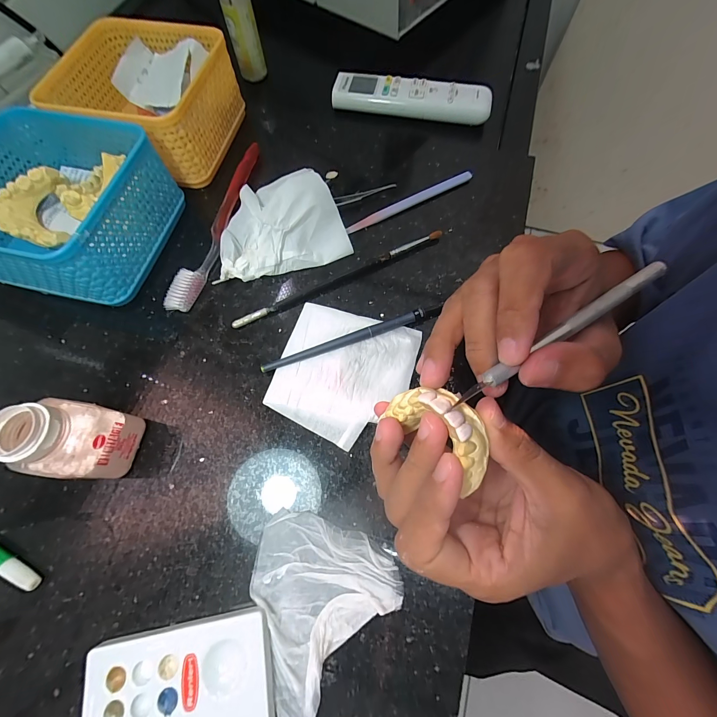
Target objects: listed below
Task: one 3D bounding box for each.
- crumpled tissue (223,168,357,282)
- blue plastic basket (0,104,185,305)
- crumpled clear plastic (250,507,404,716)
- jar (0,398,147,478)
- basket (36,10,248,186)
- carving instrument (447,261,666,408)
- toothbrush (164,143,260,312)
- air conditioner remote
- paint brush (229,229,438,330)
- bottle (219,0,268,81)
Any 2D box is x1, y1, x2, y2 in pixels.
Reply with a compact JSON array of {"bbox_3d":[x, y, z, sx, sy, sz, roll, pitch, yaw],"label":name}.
[{"bbox_3d":[-0.069,-0.114,0.261,0.103,0.036,0.082,-20,70,-7],"label":"crumpled tissue"},{"bbox_3d":[-0.233,-0.119,0.251,0.126,0.065,0.127,13,70,6],"label":"blue plastic basket"},{"bbox_3d":[-0.029,0.136,0.180,0.083,0.010,0.090,37,74,14],"label":"crumpled clear plastic"},{"bbox_3d":[-0.181,0.044,0.182,0.064,0.076,0.041,6,69,3],"label":"jar"},{"bbox_3d":[-0.194,-0.238,0.296,0.132,0.068,0.129,14,70,6],"label":"basket"},{"bbox_3d":[0.095,-0.012,0.144,0.130,0.005,0.007,-30,71,-11],"label":"carving instrument"},{"bbox_3d":[-0.121,-0.123,0.279,0.018,0.012,0.186,13,70,6],"label":"toothbrush"},{"bbox_3d":[0.062,-0.304,0.362,0.177,0.023,0.041,8,69,4],"label":"air conditioner remote"},{"bbox_3d":[-0.014,-0.068,0.259,0.185,0.007,0.008,-26,71,-9],"label":"paint brush"},{"bbox_3d":[-0.132,-0.378,0.349,0.033,0.112,0.029,-15,69,-5],"label":"bottle"}]

